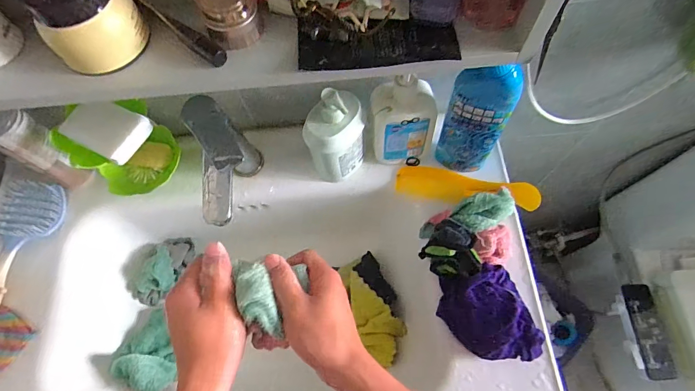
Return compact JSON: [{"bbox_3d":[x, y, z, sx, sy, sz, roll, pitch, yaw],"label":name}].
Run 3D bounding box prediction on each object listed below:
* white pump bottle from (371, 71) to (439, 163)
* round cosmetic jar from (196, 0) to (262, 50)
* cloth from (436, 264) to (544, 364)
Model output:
[{"bbox_3d":[0.075,-0.106,0.530,0.089,0.141,0.062,3,67,4],"label":"white pump bottle"},{"bbox_3d":[-0.104,-0.162,0.343,0.046,0.050,0.040,-20,68,-6],"label":"round cosmetic jar"},{"bbox_3d":[0.172,0.148,0.477,0.098,0.048,0.119,-15,67,-3],"label":"cloth"}]

